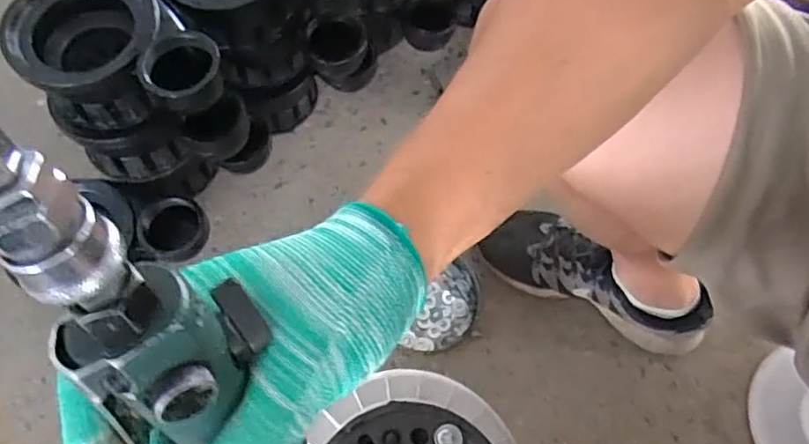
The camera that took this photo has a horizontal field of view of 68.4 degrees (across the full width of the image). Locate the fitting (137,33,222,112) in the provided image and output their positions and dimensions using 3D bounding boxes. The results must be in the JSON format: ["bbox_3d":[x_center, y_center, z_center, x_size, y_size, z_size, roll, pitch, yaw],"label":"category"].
[{"bbox_3d":[-0.207,-0.141,0.554,0.069,0.035,0.072,-9,67,-6],"label":"fitting"}]

